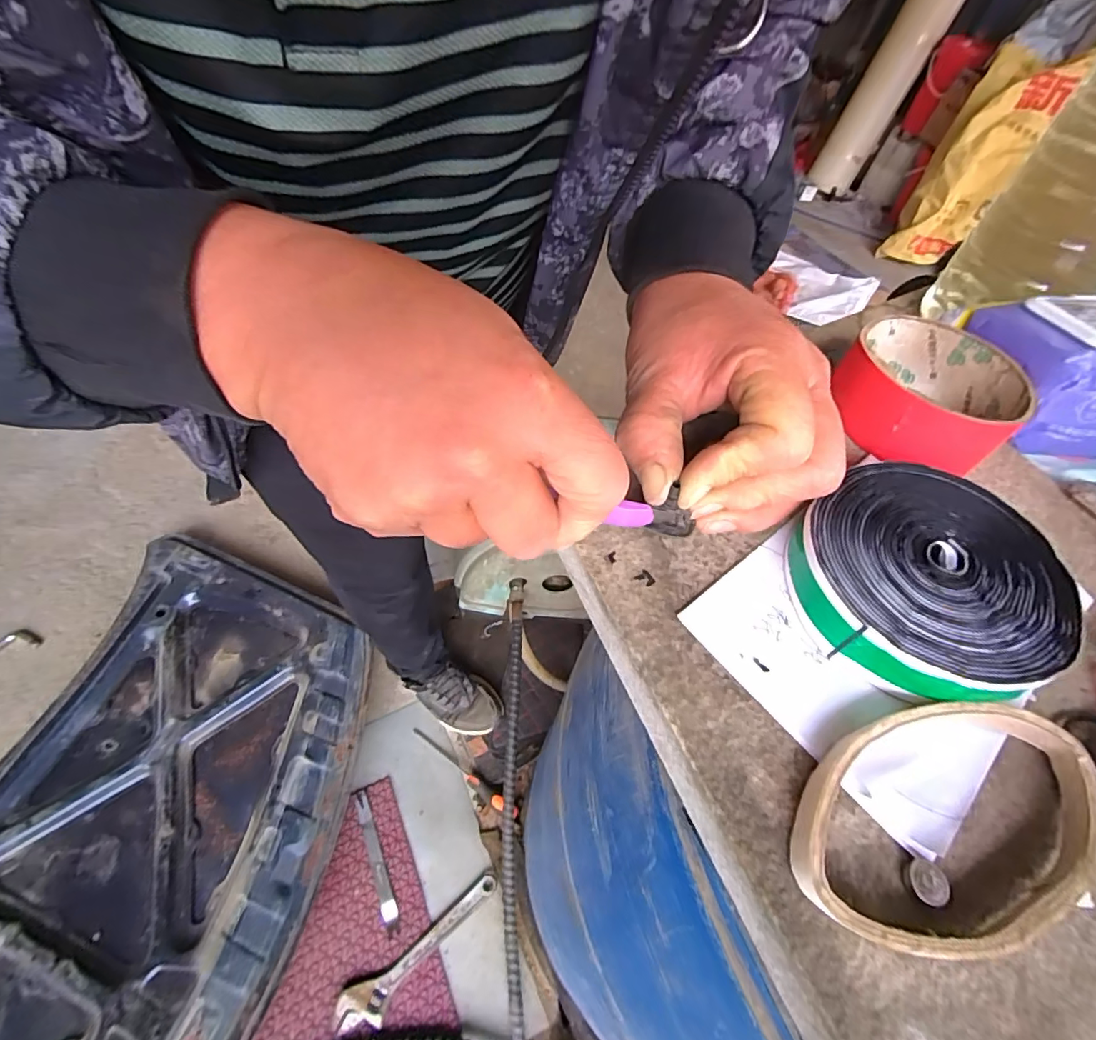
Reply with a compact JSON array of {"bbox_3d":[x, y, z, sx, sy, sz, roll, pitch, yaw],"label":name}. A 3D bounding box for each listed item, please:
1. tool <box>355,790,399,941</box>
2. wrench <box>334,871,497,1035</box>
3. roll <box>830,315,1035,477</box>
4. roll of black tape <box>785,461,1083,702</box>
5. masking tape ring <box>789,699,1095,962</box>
[{"bbox_3d":[-0.304,0.598,0.904,0.025,0.015,0.231,-19,58,-21],"label":"tool"},{"bbox_3d":[-0.201,0.698,0.829,0.283,0.020,0.060,-28,61,-26],"label":"wrench"},{"bbox_3d":[0.191,-0.064,0.262,0.081,0.033,0.083,4,53,-5],"label":"roll"},{"bbox_3d":[0.147,0.023,0.202,0.093,0.029,0.089,4,53,-5],"label":"roll of black tape"},{"bbox_3d":[0.124,0.092,0.160,0.106,0.015,0.060,-14,56,-17],"label":"masking tape ring"}]

